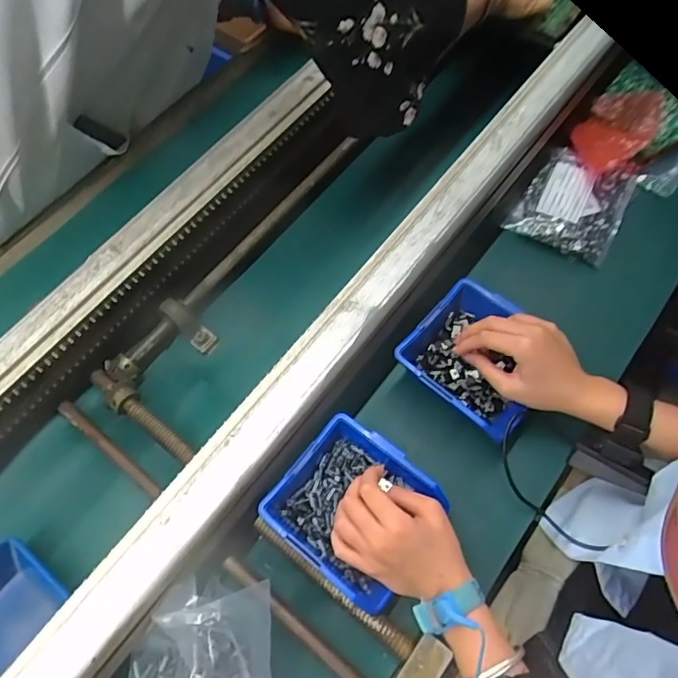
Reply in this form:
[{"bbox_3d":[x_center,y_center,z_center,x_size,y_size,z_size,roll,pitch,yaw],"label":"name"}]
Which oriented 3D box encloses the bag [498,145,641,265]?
[{"bbox_3d":[0.286,-0.171,0.624,0.118,0.034,0.146,28,68,17],"label":"bag"}]

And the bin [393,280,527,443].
[{"bbox_3d":[0.144,0.019,0.530,0.127,0.054,0.124,37,71,20],"label":"bin"}]

